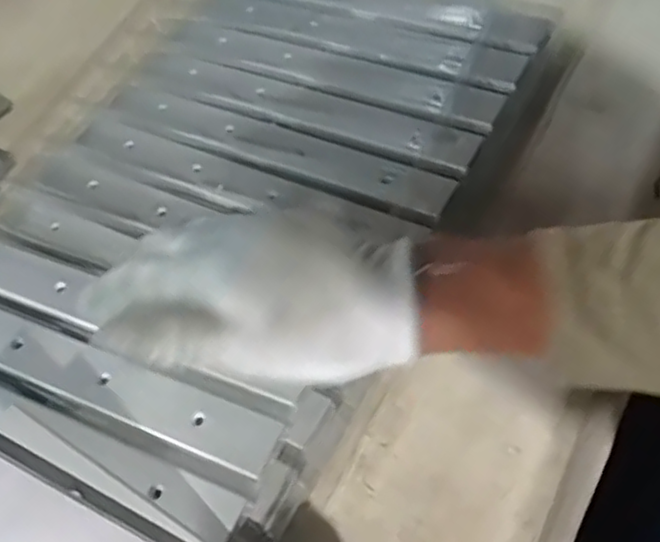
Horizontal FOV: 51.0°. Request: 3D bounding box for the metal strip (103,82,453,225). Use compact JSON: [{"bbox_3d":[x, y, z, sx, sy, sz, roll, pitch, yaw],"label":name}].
[{"bbox_3d":[-0.041,-0.087,0.466,0.256,0.020,0.038,23,65,16],"label":"metal strip"}]

